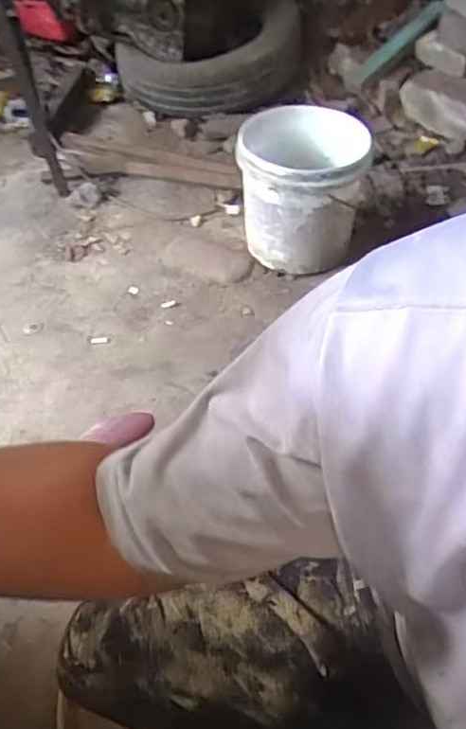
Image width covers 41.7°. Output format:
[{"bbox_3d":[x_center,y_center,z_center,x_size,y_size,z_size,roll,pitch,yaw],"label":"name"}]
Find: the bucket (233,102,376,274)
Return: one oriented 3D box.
[{"bbox_3d":[0.143,-0.366,1.292,0.237,0.272,0.245,-1,49,1],"label":"bucket"}]

